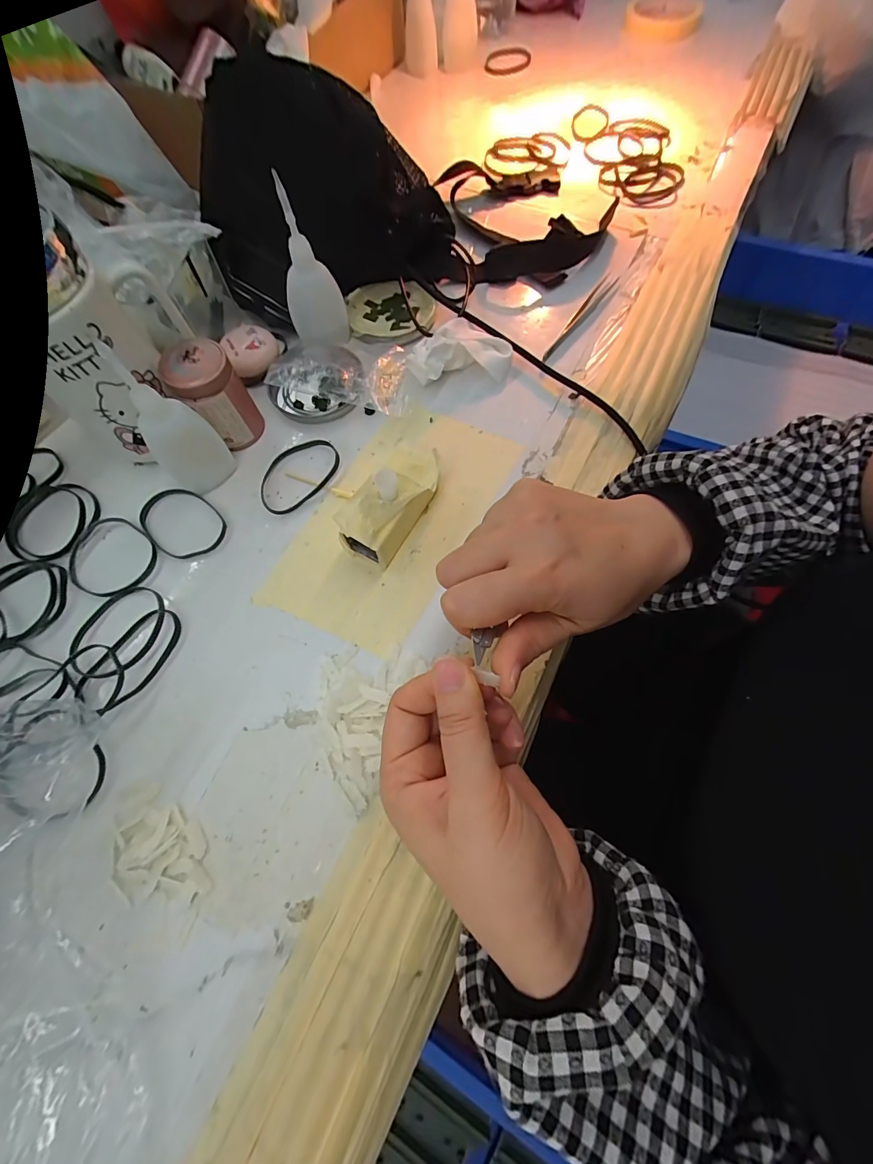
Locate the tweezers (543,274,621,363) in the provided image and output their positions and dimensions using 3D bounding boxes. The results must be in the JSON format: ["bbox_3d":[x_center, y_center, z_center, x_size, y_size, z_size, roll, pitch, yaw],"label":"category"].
[{"bbox_3d":[0.127,-0.236,0.367,0.014,0.009,0.124,34,74,13],"label":"tweezers"}]

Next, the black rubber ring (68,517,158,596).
[{"bbox_3d":[-0.231,-0.018,0.294,0.066,0.004,0.057,21,71,9],"label":"black rubber ring"}]

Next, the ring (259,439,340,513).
[{"bbox_3d":[-0.107,-0.084,0.317,0.070,0.006,0.048,-41,74,-13],"label":"ring"}]

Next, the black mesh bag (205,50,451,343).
[{"bbox_3d":[-0.110,-0.333,0.350,0.189,0.113,0.177,-35,73,-11],"label":"black mesh bag"}]

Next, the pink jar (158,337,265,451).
[{"bbox_3d":[-0.163,-0.135,0.306,0.040,0.065,0.041,0,69,1],"label":"pink jar"}]

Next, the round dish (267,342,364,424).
[{"bbox_3d":[-0.097,-0.170,0.339,0.074,0.020,0.075,0,69,1],"label":"round dish"}]

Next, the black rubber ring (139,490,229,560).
[{"bbox_3d":[-0.187,-0.044,0.303,0.067,0.004,0.048,41,75,15],"label":"black rubber ring"}]

